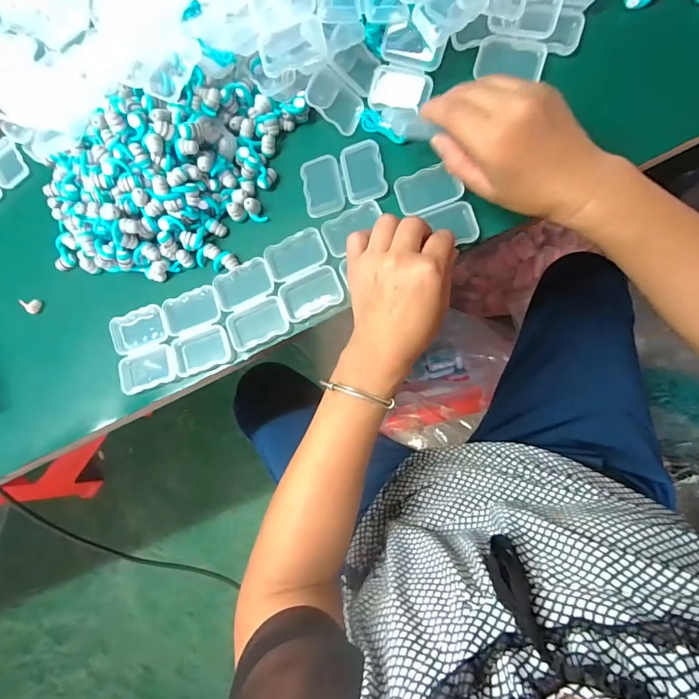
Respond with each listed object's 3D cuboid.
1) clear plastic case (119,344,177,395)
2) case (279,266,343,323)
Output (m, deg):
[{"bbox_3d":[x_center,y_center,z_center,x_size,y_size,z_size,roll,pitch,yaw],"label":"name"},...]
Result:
[{"bbox_3d":[-0.188,0.018,0.388,0.055,0.011,0.036,-18,85,8],"label":"clear plastic case"},{"bbox_3d":[-0.034,-0.050,0.373,0.054,0.008,0.036,-22,80,7],"label":"case"}]

